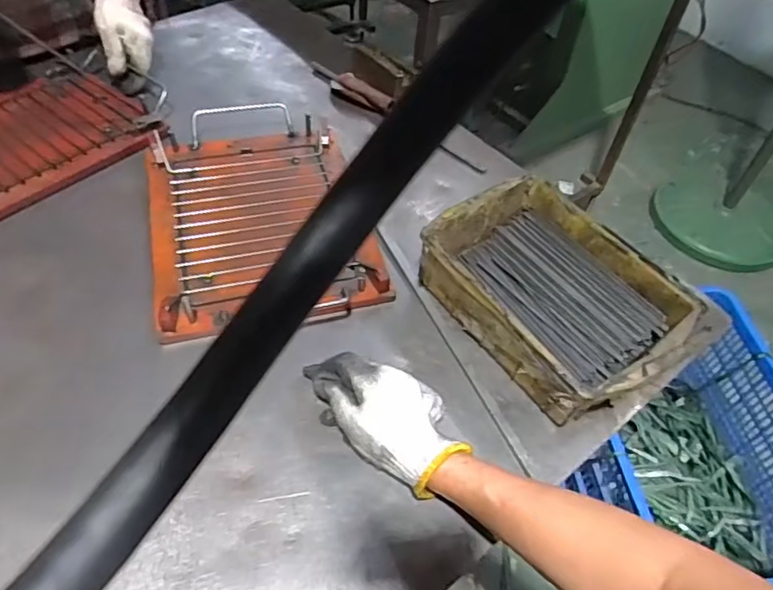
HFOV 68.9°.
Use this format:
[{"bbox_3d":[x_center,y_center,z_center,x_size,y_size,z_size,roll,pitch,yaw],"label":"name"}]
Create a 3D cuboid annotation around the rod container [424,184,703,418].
[{"bbox_3d":[0.171,-0.001,0.595,0.181,0.075,0.254,-28,59,-24],"label":"rod container"}]

